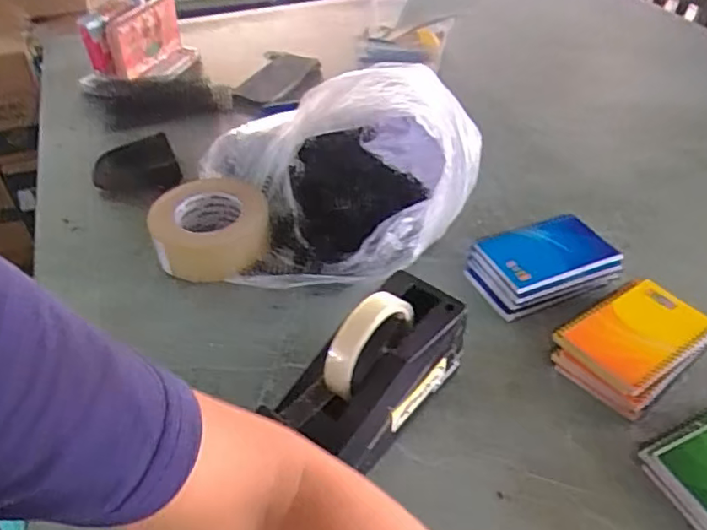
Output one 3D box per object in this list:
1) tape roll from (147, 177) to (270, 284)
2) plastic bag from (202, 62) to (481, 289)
[{"bbox_3d":[-0.166,-0.048,0.697,0.129,0.045,0.128,-1,43,1],"label":"tape roll"},{"bbox_3d":[-0.014,-0.126,0.681,0.308,0.185,0.306,-9,44,-8],"label":"plastic bag"}]

